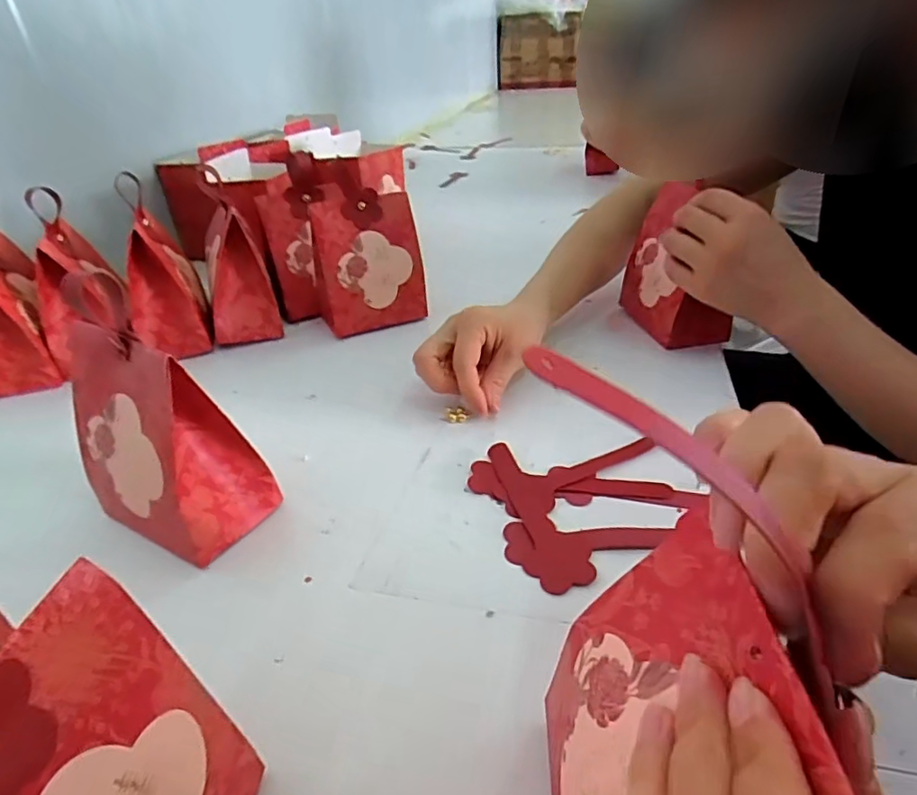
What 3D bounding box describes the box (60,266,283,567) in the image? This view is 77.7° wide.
[{"bbox_3d":[-0.178,0.022,0.339,0.100,0.129,0.066,14,37,27],"label":"box"}]

